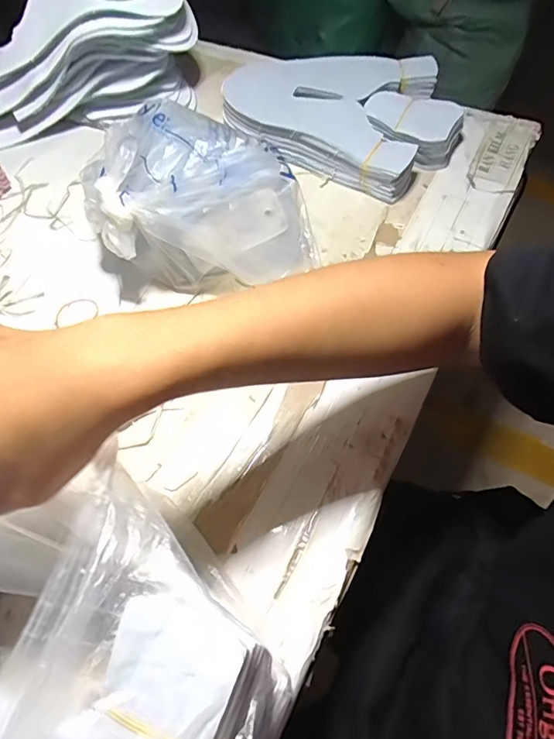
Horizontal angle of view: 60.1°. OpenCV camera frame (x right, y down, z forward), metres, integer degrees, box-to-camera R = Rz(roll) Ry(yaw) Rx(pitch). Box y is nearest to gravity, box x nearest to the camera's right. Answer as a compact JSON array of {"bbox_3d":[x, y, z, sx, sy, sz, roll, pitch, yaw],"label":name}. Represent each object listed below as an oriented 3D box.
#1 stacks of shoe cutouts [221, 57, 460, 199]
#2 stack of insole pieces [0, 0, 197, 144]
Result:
[{"bbox_3d":[0.076,-0.347,0.629,0.321,0.043,0.225,26,63,18],"label":"stacks of shoe cutouts"},{"bbox_3d":[-0.261,-0.409,0.609,0.311,0.147,0.146,-9,58,-2],"label":"stack of insole pieces"}]

